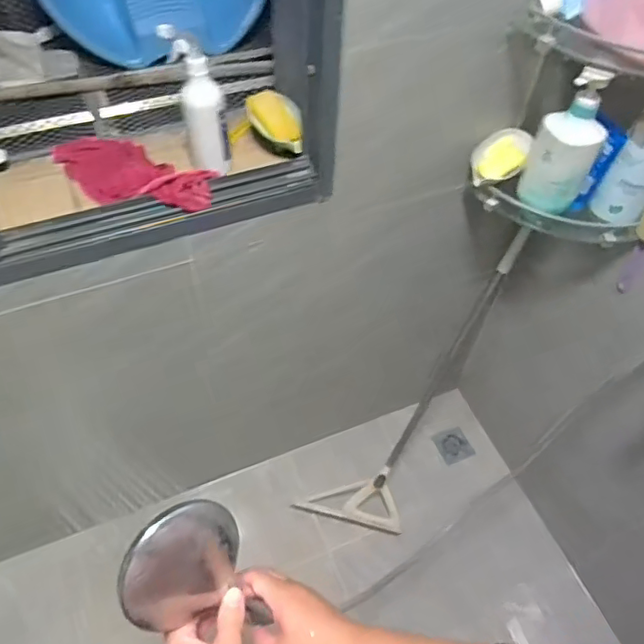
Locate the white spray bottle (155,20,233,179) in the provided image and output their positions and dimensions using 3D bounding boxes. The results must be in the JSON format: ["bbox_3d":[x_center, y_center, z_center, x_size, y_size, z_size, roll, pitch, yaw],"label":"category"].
[{"bbox_3d":[-0.189,-0.330,0.875,0.075,0.207,0.079,-10,54,-10],"label":"white spray bottle"}]

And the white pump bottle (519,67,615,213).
[{"bbox_3d":[0.376,-0.274,0.858,0.094,0.245,0.057,23,55,14],"label":"white pump bottle"}]

